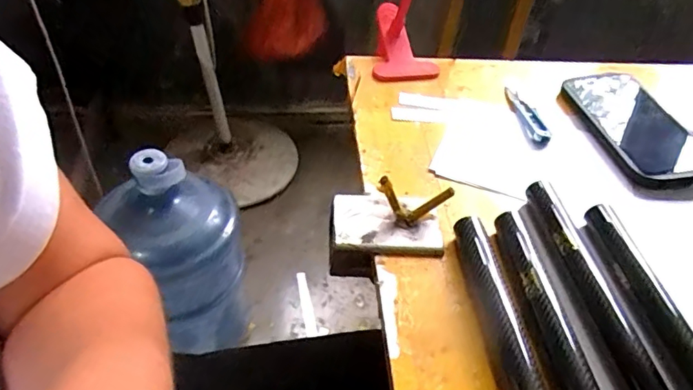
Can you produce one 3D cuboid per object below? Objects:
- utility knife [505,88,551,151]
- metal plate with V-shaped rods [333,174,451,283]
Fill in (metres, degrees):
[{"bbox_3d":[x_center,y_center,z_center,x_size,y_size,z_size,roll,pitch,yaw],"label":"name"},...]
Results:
[{"bbox_3d":[0.180,-0.081,0.517,0.020,0.009,0.099,-2,43,-7],"label":"utility knife"},{"bbox_3d":[0.031,0.022,0.391,0.084,0.062,0.060,2,43,-2],"label":"metal plate with V-shaped rods"}]

